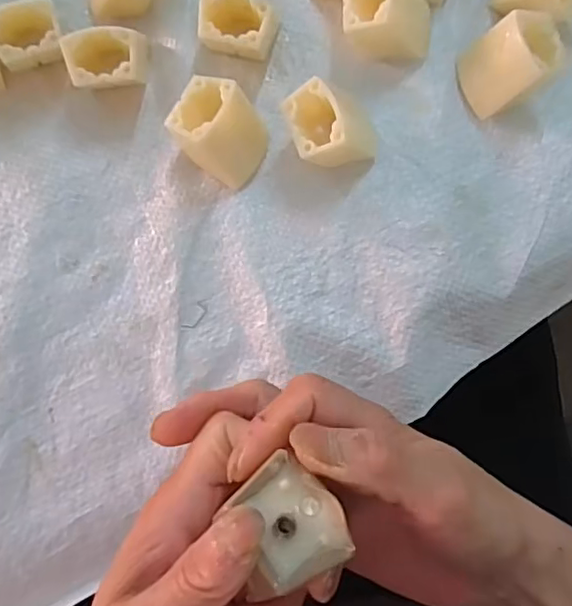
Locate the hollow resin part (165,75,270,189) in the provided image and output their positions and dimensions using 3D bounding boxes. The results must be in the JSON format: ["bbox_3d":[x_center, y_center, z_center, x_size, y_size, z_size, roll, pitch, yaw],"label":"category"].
[{"bbox_3d":[-0.033,-0.084,0.290,0.040,0.035,0.042,30,82,4],"label":"hollow resin part"}]

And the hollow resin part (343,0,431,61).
[{"bbox_3d":[0.052,-0.146,0.301,0.047,0.031,0.042,5,81,0],"label":"hollow resin part"}]

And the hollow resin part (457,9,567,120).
[{"bbox_3d":[0.114,-0.121,0.299,0.025,0.044,0.037,-18,82,-35],"label":"hollow resin part"}]

